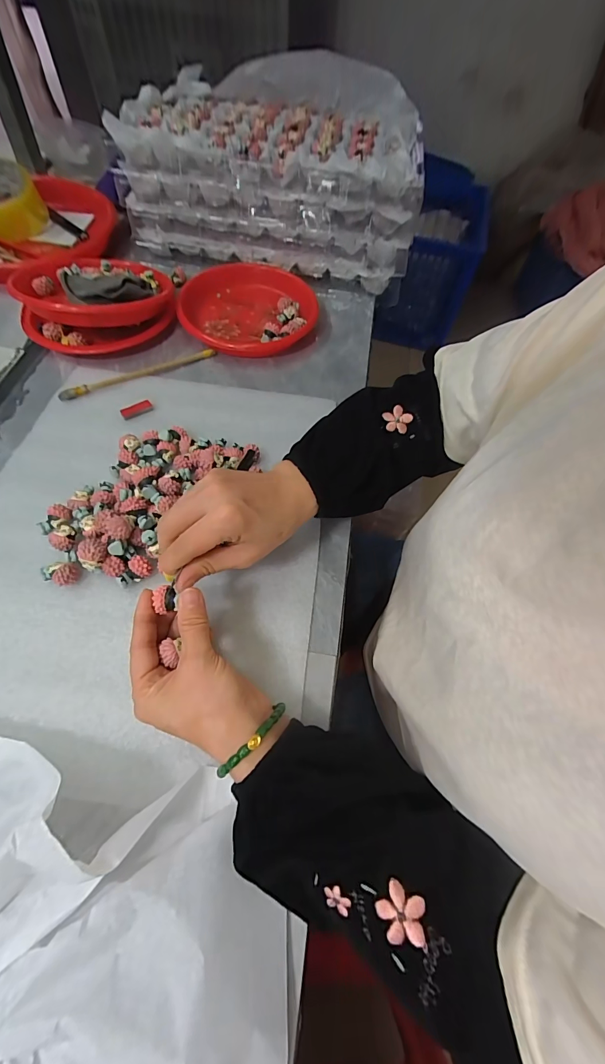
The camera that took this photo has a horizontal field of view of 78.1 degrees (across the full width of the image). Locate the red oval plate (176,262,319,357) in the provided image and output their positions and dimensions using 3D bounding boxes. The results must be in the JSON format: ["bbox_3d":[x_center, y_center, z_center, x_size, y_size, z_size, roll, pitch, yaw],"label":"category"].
[{"bbox_3d":[-0.072,-0.295,0.497,0.170,0.037,0.171,-7,59,-7],"label":"red oval plate"}]

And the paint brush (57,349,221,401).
[{"bbox_3d":[-0.189,-0.188,0.437,0.181,0.010,0.012,-28,64,-18],"label":"paint brush"}]

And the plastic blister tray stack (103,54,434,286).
[{"bbox_3d":[-0.034,-0.515,0.543,0.387,0.167,0.245,7,60,-1],"label":"plastic blister tray stack"}]

